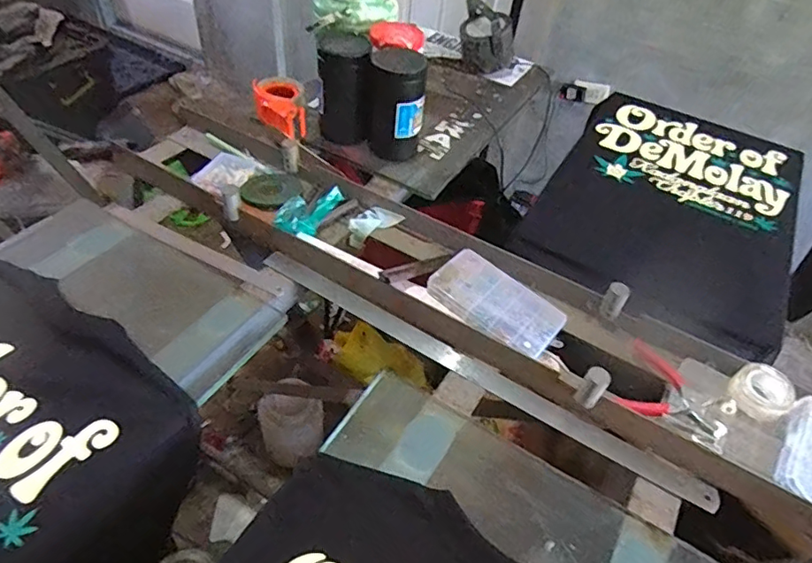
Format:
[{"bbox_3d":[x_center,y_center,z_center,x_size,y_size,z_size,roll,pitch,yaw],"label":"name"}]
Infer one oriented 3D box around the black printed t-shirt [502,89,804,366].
[{"bbox_3d":[0.492,-0.165,0.969,0.406,0.035,0.676,26,49,17],"label":"black printed t-shirt"}]

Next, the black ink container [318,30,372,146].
[{"bbox_3d":[-0.113,-0.342,0.948,0.086,0.174,0.078,2,46,-4],"label":"black ink container"}]

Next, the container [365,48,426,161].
[{"bbox_3d":[-0.019,-0.303,0.932,0.098,0.172,0.101,6,46,-1],"label":"container"}]

